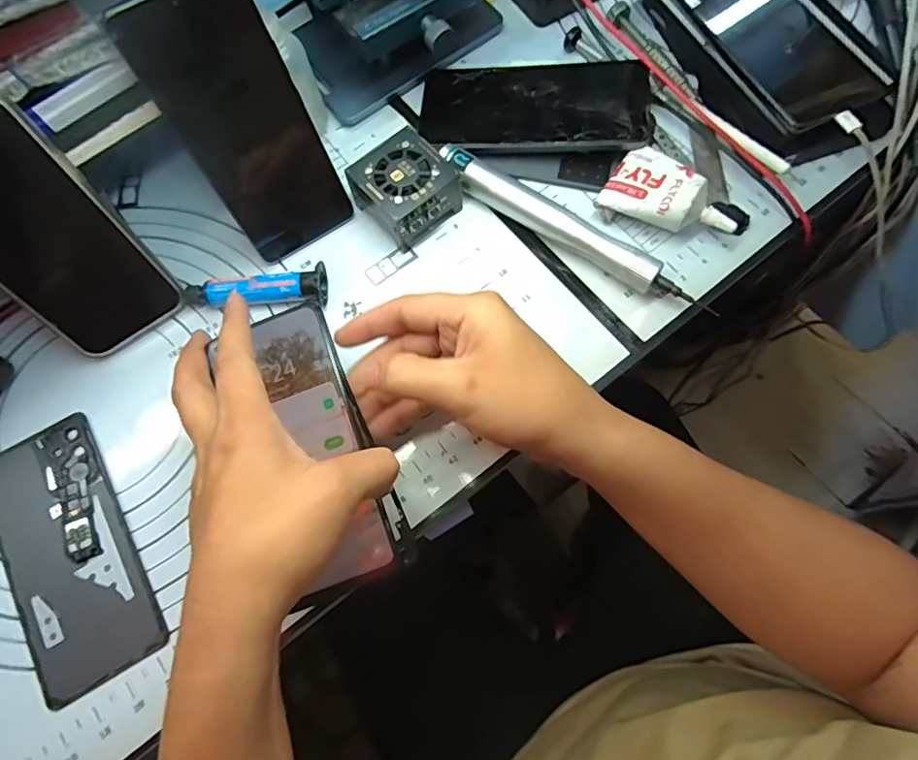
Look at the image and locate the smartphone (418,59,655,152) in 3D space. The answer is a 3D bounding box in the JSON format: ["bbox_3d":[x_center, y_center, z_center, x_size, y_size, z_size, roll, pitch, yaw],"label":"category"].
[{"bbox_3d":[0.053,-0.197,0.393,0.164,0.008,0.076,4,78,13],"label":"smartphone"}]

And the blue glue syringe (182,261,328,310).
[{"bbox_3d":[-0.137,-0.061,0.365,0.091,0.020,0.027,-4,71,0],"label":"blue glue syringe"}]

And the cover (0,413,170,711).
[{"bbox_3d":[-0.234,0.101,0.323,0.072,0.005,0.157,-30,73,-8],"label":"cover"}]

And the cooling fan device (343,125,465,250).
[{"bbox_3d":[-0.038,-0.128,0.373,0.062,0.038,0.059,-41,75,-12],"label":"cooling fan device"}]

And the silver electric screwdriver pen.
[{"bbox_3d":[0.073,-0.101,0.368,0.201,0.023,0.021,33,75,12],"label":"silver electric screwdriver pen"}]

